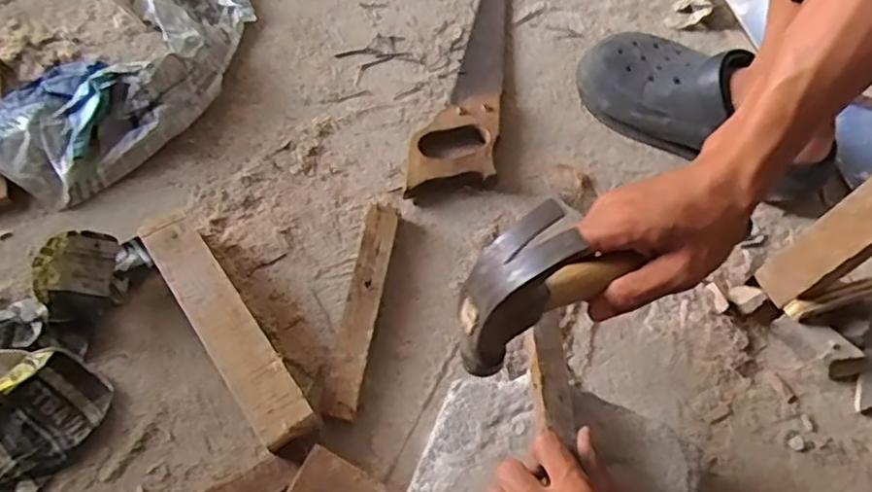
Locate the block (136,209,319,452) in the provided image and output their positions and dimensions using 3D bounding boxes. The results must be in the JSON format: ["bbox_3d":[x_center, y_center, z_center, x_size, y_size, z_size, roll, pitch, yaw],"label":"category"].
[{"bbox_3d":[-0.183,0.069,0.572,0.051,0.046,0.238,-32,68,-17],"label":"block"}]

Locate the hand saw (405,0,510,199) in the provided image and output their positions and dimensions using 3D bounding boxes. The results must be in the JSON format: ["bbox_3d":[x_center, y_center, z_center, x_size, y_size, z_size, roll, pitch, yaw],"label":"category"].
[{"bbox_3d":[0.040,-0.233,0.759,0.087,0.023,0.410,8,62,2],"label":"hand saw"}]

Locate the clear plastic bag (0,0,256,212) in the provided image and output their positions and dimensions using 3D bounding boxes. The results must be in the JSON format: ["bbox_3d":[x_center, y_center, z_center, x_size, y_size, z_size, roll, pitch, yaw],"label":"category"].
[{"bbox_3d":[-0.341,-0.212,0.720,0.202,0.055,0.368,21,63,9],"label":"clear plastic bag"}]

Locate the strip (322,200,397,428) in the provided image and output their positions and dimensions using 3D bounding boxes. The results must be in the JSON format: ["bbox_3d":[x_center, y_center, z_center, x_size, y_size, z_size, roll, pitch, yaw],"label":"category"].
[{"bbox_3d":[-0.068,0.056,0.600,0.031,0.022,0.208,10,62,3],"label":"strip"}]

